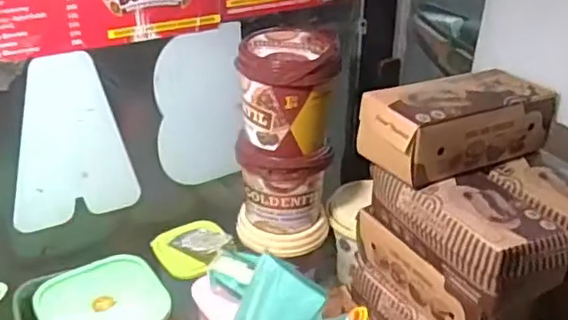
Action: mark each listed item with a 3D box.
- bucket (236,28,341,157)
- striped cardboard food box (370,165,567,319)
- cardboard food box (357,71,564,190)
[{"bbox_3d":[0.005,-0.087,0.786,0.117,0.131,0.115,4,30,2],"label":"bucket"},{"bbox_3d":[0.192,0.065,0.643,0.108,0.081,0.214,-13,34,-25],"label":"striped cardboard food box"},{"bbox_3d":[0.198,-0.042,0.678,0.213,0.074,0.104,-13,34,-26],"label":"cardboard food box"}]

